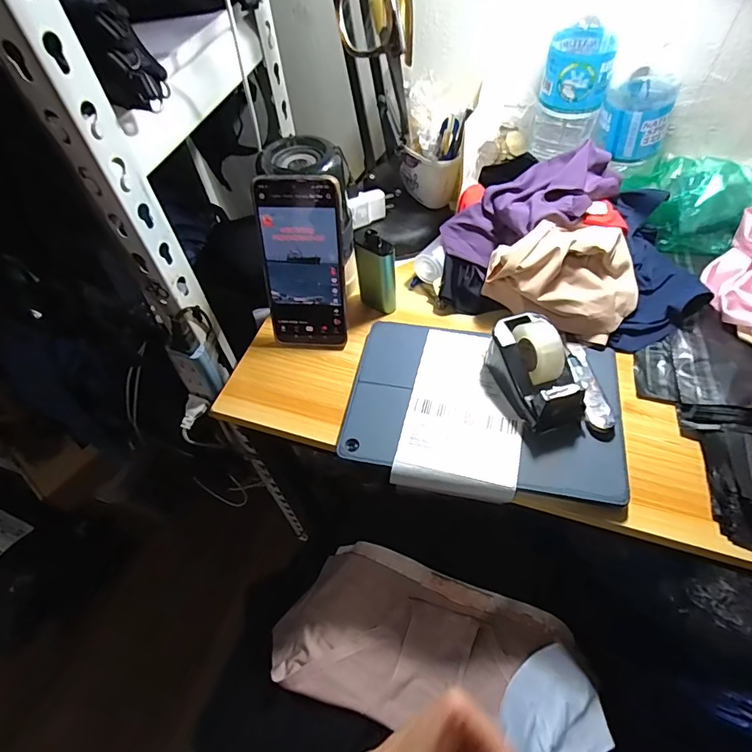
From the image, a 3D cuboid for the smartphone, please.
[{"bbox_3d":[-0.068,-0.102,0.440,0.076,0.166,0.008,4,34,6],"label":"smartphone"}]

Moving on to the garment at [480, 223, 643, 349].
[{"bbox_3d":[0.189,-0.104,0.453,0.133,0.071,0.104,28,62,21],"label":"garment"}]

